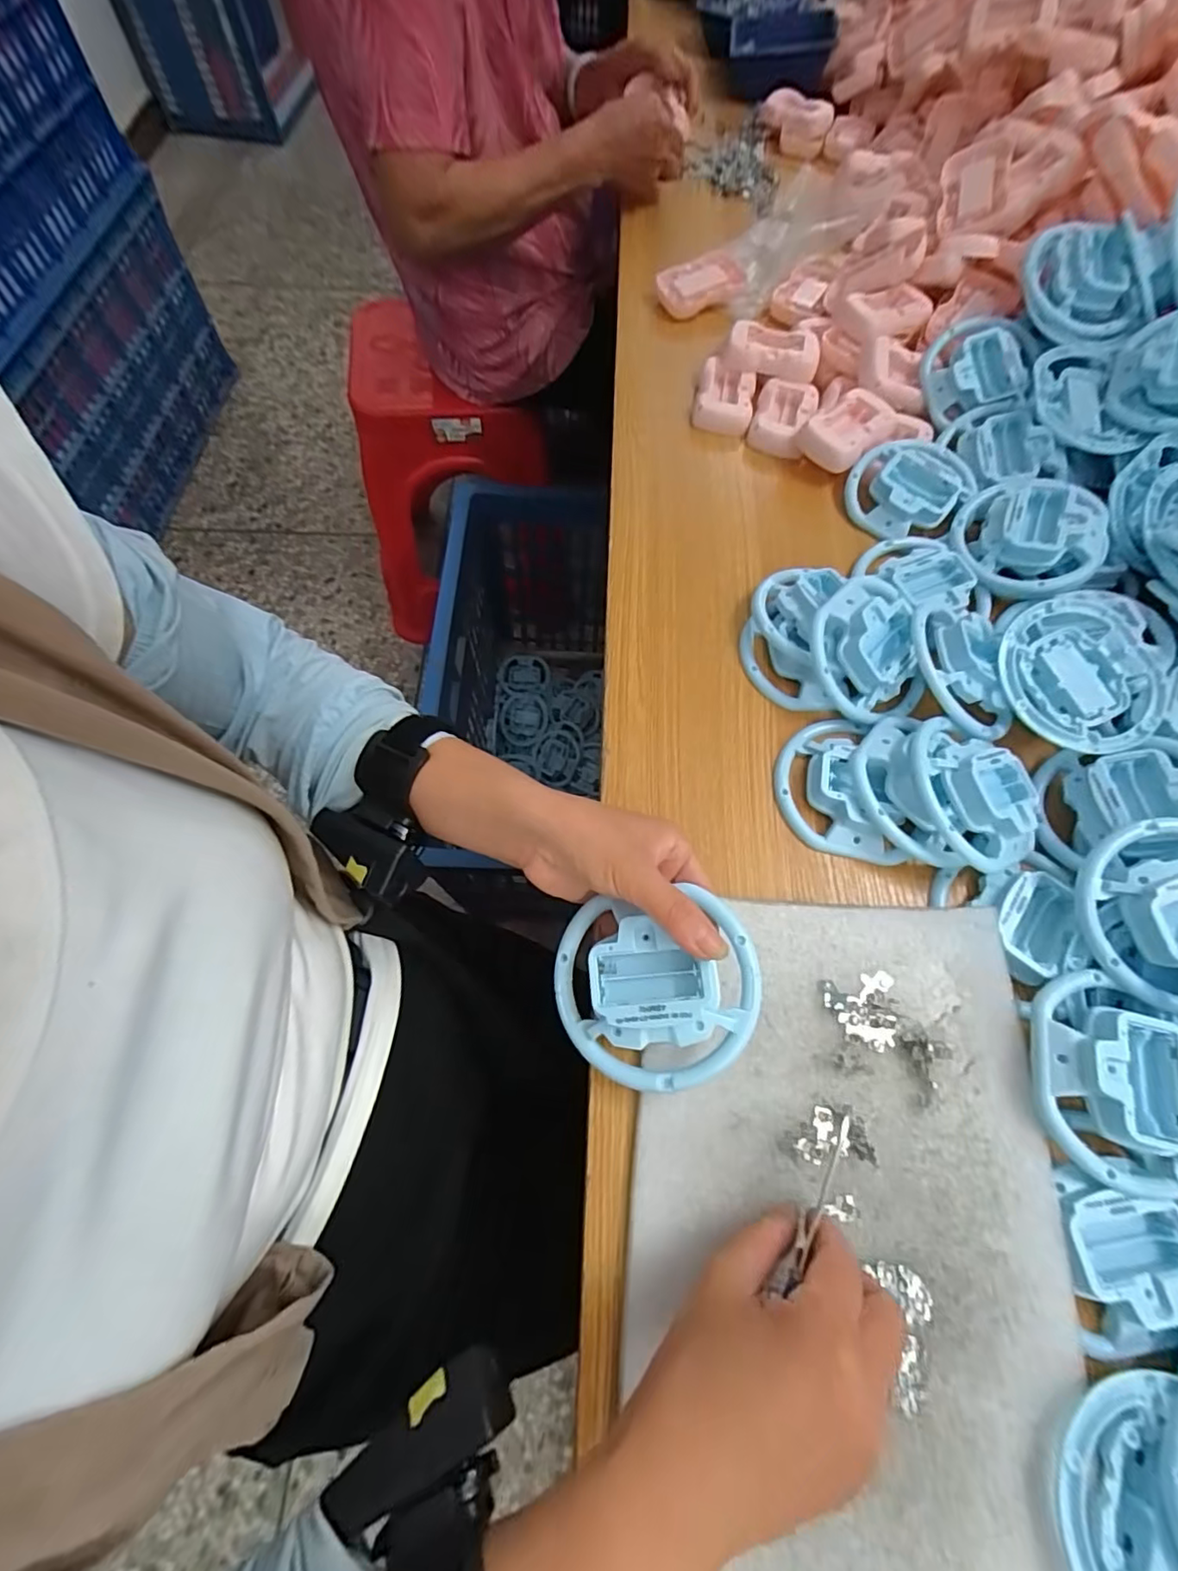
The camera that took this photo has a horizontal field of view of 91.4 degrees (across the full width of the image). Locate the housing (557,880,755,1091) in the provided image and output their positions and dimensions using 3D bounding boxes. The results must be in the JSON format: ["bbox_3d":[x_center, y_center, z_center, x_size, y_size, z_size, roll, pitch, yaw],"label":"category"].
[{"bbox_3d":[0.034,0.105,0.294,0.100,0.030,0.100,-1,83,7],"label":"housing"}]

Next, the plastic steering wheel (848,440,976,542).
[{"bbox_3d":[0.268,-0.253,0.484,0.100,0.031,0.084,-40,74,-17],"label":"plastic steering wheel"}]

